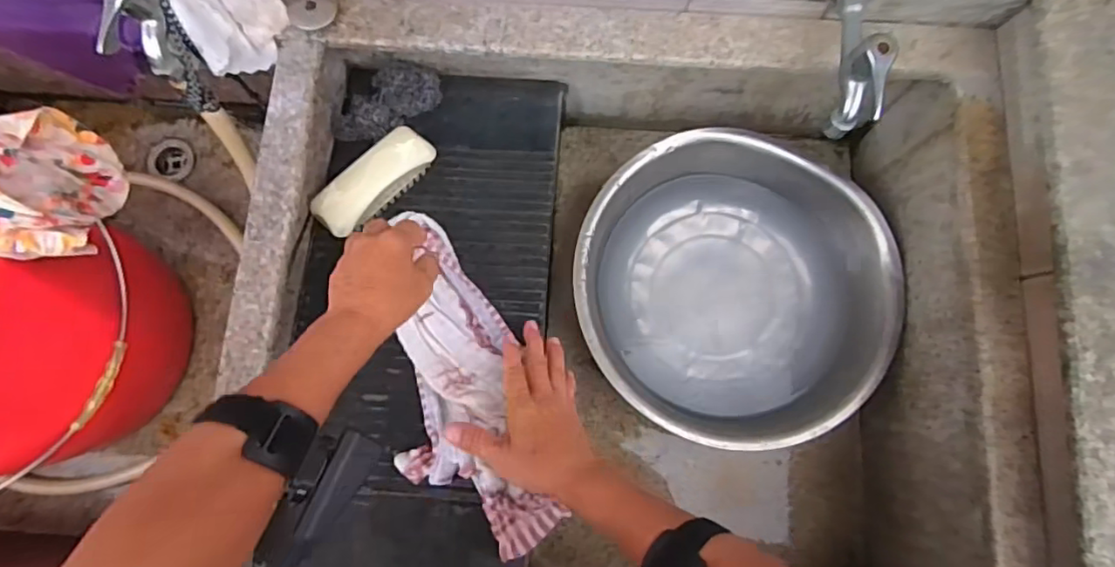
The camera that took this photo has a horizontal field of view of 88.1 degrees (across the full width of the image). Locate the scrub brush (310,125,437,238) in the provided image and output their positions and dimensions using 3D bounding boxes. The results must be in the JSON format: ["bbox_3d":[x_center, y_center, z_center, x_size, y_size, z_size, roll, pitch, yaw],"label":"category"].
[{"bbox_3d":[-0.186,-0.104,0.587,0.053,0.043,0.133,42,83,7],"label":"scrub brush"}]

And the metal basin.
[{"bbox_3d":[0.189,0.015,0.653,0.334,0.107,0.307,0,80,0],"label":"metal basin"}]

